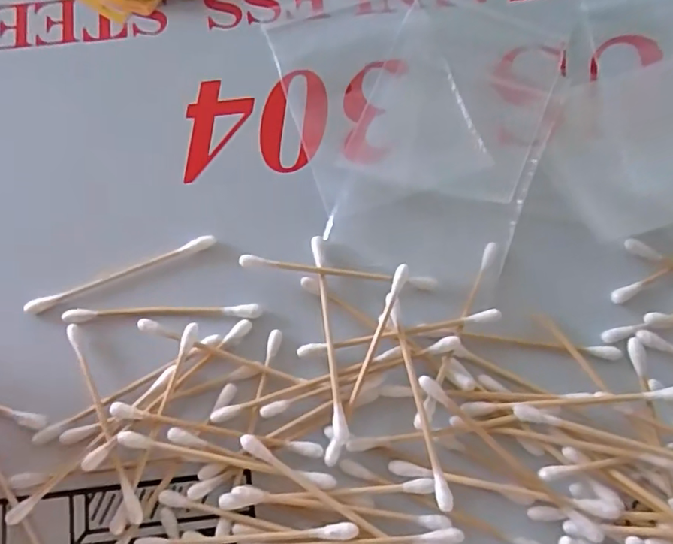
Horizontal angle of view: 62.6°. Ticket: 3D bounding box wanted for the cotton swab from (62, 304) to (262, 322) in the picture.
[{"bbox_3d":[-0.063,0.015,0.200,0.071,0.004,0.005,-2,74,0],"label":"cotton swab"}]

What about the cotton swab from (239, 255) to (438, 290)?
[{"bbox_3d":[0.001,0.000,0.200,0.071,0.009,0.004,5,76,2],"label":"cotton swab"}]

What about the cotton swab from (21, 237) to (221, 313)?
[{"bbox_3d":[-0.079,0.001,0.205,0.072,0.004,0.004,-22,75,-6],"label":"cotton swab"}]

